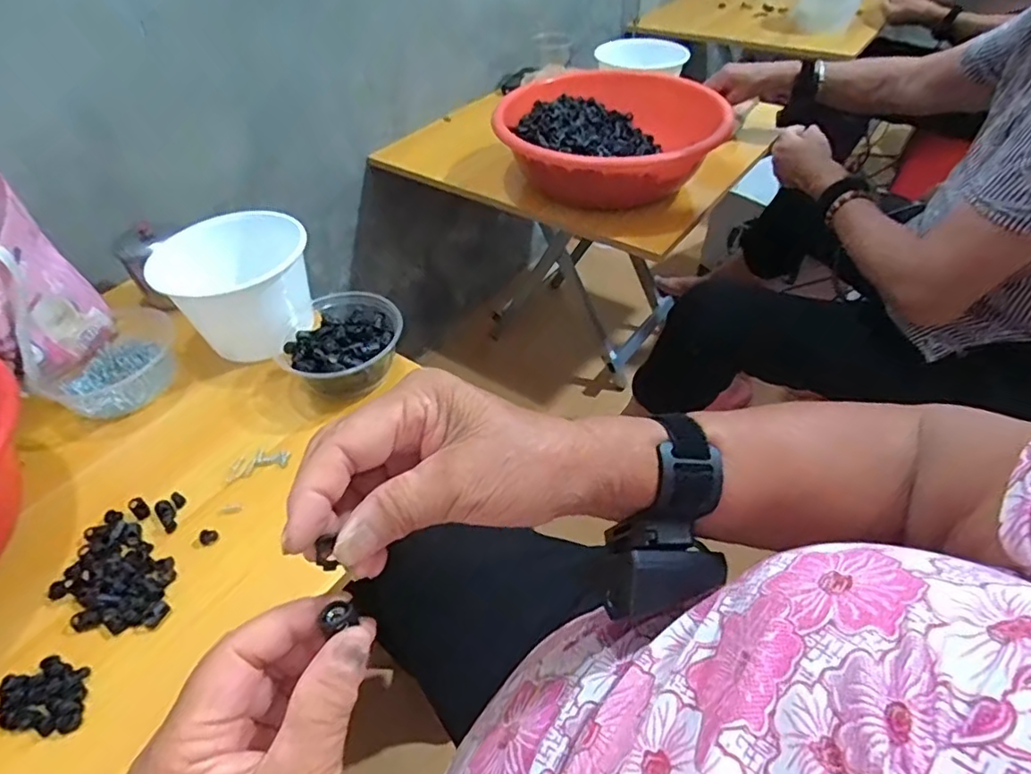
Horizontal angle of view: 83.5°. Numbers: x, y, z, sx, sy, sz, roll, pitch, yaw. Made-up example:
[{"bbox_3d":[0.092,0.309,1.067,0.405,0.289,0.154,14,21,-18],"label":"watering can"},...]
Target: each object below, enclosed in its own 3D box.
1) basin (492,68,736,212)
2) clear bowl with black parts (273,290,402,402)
[{"bbox_3d":[0.141,-0.394,0.906,0.323,0.091,0.327,-2,46,2],"label":"basin"},{"bbox_3d":[-0.194,-0.046,0.631,0.121,0.049,0.128,-2,46,2],"label":"clear bowl with black parts"}]

